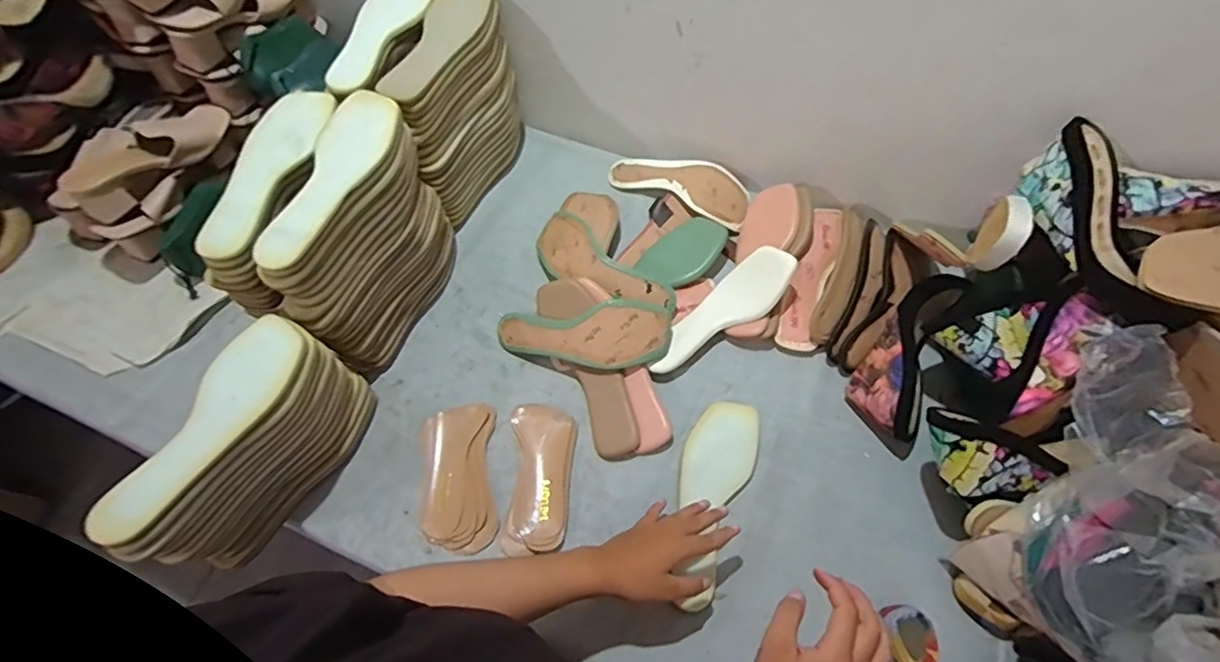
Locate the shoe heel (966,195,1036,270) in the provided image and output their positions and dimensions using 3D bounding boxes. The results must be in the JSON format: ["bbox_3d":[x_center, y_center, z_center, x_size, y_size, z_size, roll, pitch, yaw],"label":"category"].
[{"bbox_3d":[0.413,-0.099,0.613,0.027,0.073,0.063,18,63,10],"label":"shoe heel"}]

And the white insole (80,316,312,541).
[{"bbox_3d":[-0.375,0.081,0.533,0.082,0.016,0.226,24,60,11],"label":"white insole"}]

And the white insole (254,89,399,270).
[{"bbox_3d":[-0.298,-0.171,0.625,0.076,0.015,0.243,10,65,11],"label":"white insole"}]

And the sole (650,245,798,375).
[{"bbox_3d":[0.146,-0.022,0.770,0.231,0.044,0.080,-41,67,-2],"label":"sole"}]

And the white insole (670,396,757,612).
[{"bbox_3d":[0.113,0.192,0.670,0.081,0.018,0.239,18,67,11],"label":"white insole"}]

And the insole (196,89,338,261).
[{"bbox_3d":[-0.382,-0.182,0.640,0.090,0.016,0.245,7,66,11],"label":"insole"}]

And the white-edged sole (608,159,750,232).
[{"bbox_3d":[0.108,-0.231,0.896,0.231,0.038,0.088,30,66,16],"label":"white-edged sole"}]

